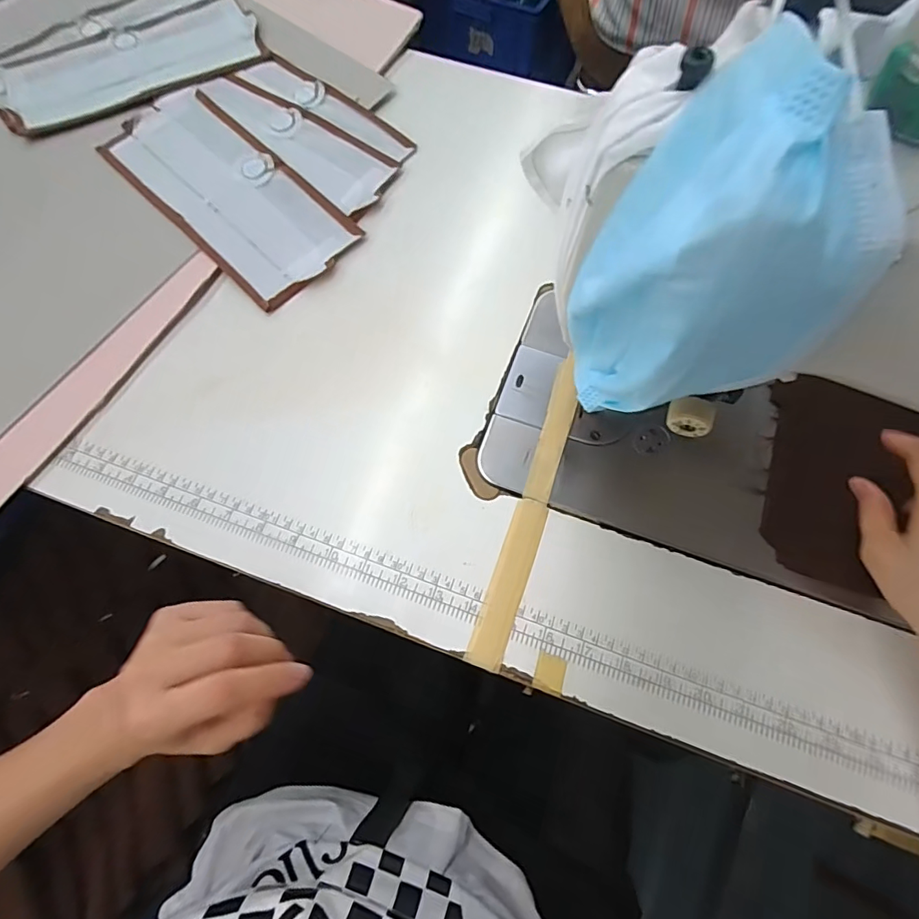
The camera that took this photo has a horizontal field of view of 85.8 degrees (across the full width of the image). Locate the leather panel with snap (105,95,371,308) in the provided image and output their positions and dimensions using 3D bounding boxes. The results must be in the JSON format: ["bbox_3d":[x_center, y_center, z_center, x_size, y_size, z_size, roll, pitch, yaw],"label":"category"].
[{"bbox_3d":[-0.199,-0.231,0.418,0.232,0.008,0.102,42,77,12],"label":"leather panel with snap"}]

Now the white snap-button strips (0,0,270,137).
[{"bbox_3d":[-0.320,-0.384,0.467,0.238,0.016,0.146,-36,76,-11],"label":"white snap-button strips"}]

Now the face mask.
[{"bbox_3d":[0.088,-0.061,0.185,0.067,0.134,0.078,-38,74,-13],"label":"face mask"}]

